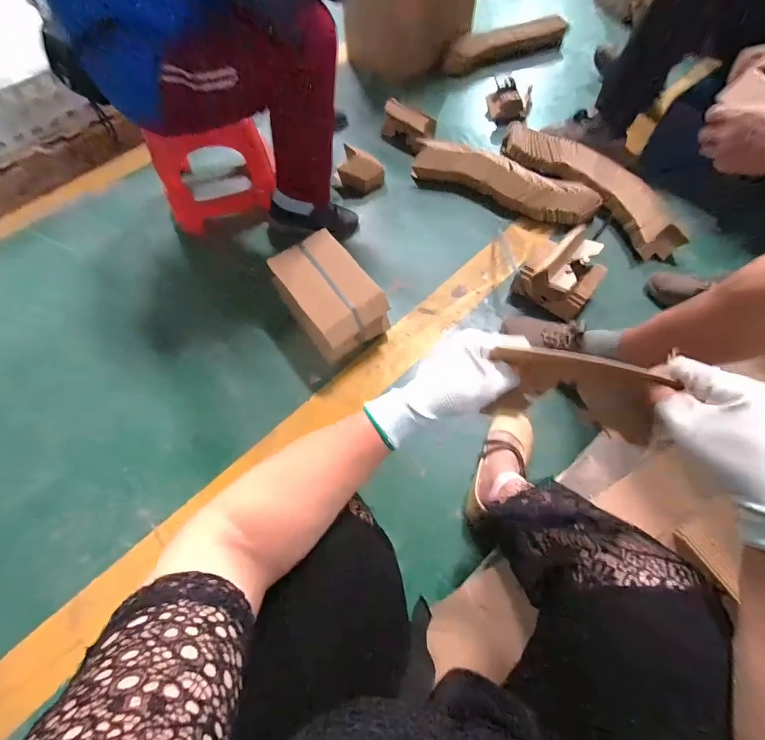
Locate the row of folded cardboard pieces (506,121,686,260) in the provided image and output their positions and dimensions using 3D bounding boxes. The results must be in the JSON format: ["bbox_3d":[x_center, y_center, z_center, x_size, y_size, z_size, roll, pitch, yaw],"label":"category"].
[{"bbox_3d":[0.585,-0.562,1.066,0.142,0.082,0.619,-28,66,-13],"label":"row of folded cardboard pieces"}]

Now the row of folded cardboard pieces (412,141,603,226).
[{"bbox_3d":[0.341,-0.537,1.069,0.534,0.078,0.114,28,67,13],"label":"row of folded cardboard pieces"}]

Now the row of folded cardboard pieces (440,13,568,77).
[{"bbox_3d":[0.468,-1.212,1.381,0.512,0.097,0.078,-22,65,-11],"label":"row of folded cardboard pieces"}]

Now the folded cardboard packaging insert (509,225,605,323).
[{"bbox_3d":[0.428,-0.231,0.894,0.183,0.135,0.169,25,66,12],"label":"folded cardboard packaging insert"}]

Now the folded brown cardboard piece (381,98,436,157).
[{"bbox_3d":[0.079,-0.782,1.204,0.111,0.093,0.178,-41,70,-18],"label":"folded brown cardboard piece"}]

